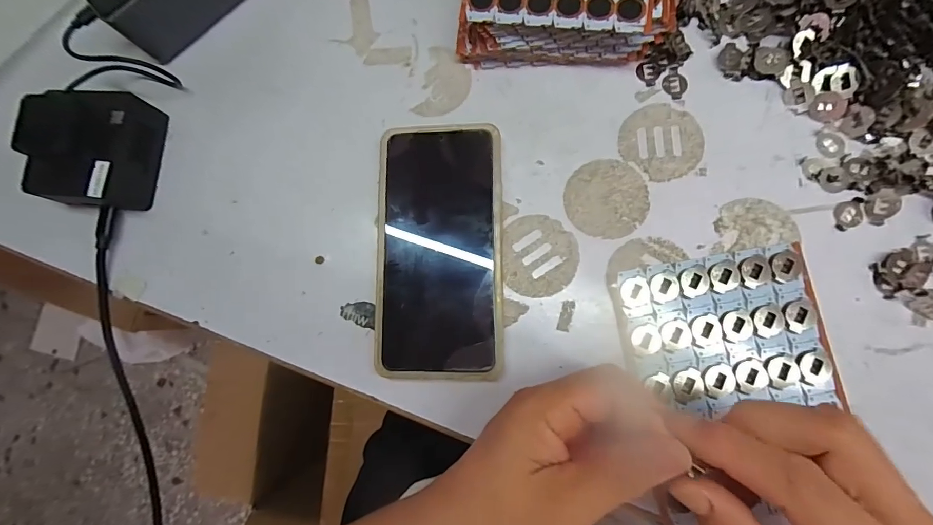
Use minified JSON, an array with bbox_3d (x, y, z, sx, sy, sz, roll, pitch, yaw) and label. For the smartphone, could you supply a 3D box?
[{"bbox_3d":[-0.017,-0.010,0.272,0.081,0.016,0.167,-1,82,6],"label":"smartphone"}]

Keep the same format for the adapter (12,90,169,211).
[{"bbox_3d":[-0.269,-0.080,0.290,0.077,0.044,0.079,3,83,6],"label":"adapter"}]

